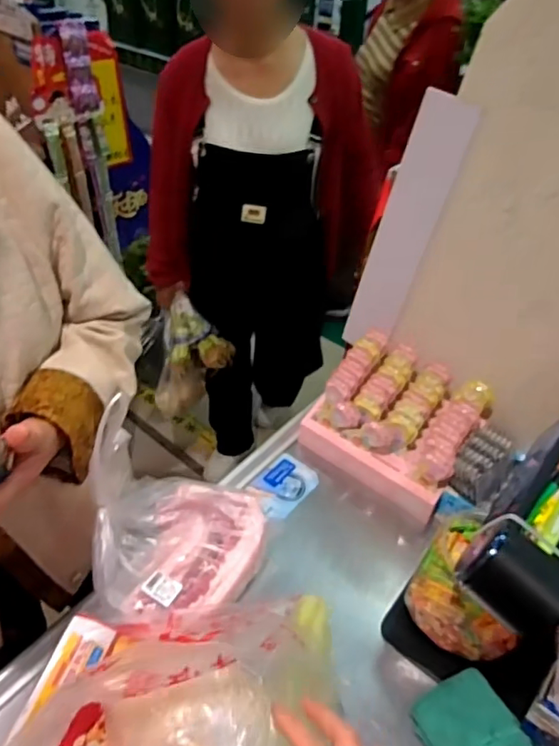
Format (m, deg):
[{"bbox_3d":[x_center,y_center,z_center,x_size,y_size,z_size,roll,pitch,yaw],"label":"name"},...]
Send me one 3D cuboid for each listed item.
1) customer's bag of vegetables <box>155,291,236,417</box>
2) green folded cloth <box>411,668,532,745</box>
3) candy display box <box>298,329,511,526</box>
[{"bbox_3d":[-0.245,-0.031,1.518,0.225,0.371,0.117,5,41,1],"label":"customer's bag of vegetables"},{"bbox_3d":[0.204,0.382,0.564,0.093,0.032,0.109,-21,47,-26],"label":"green folded cloth"},{"bbox_3d":[0.188,0.080,0.811,0.264,0.145,0.169,32,48,28],"label":"candy display box"}]

